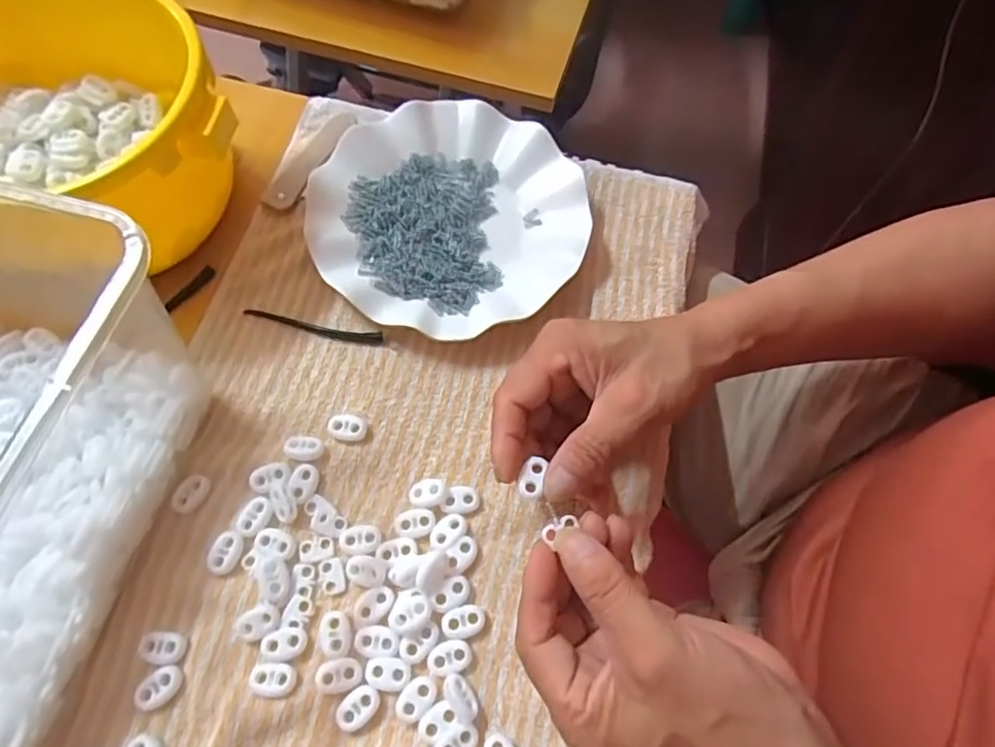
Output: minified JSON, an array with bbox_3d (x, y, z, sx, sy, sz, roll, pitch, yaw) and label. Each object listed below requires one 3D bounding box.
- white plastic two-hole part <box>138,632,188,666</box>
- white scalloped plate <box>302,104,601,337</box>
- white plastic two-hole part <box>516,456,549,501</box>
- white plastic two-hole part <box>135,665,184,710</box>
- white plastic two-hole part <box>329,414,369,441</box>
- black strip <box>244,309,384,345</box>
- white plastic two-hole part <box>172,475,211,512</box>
[{"bbox_3d":[-0.168,0.138,0.302,0.022,0.006,0.015,8,66,1],"label":"white plastic two-hole part"},{"bbox_3d":[-0.031,-0.111,0.411,0.174,0.023,0.186,1,66,-2],"label":"white scalloped plate"},{"bbox_3d":[0.017,0.052,0.302,0.013,0.004,0.022,10,66,2],"label":"white plastic two-hole part"},{"bbox_3d":[-0.166,0.154,0.295,0.022,0.005,0.015,-33,72,-15],"label":"white plastic two-hole part"},{"bbox_3d":[-0.088,0.032,0.352,0.022,0.008,0.014,10,66,2],"label":"white plastic two-hole part"},{"bbox_3d":[-0.117,-0.029,0.379,0.088,0.005,0.009,10,66,2],"label":"black strip"},{"bbox_3d":[-0.169,0.066,0.332,0.014,0.005,0.022,35,70,13],"label":"white plastic two-hole part"}]

